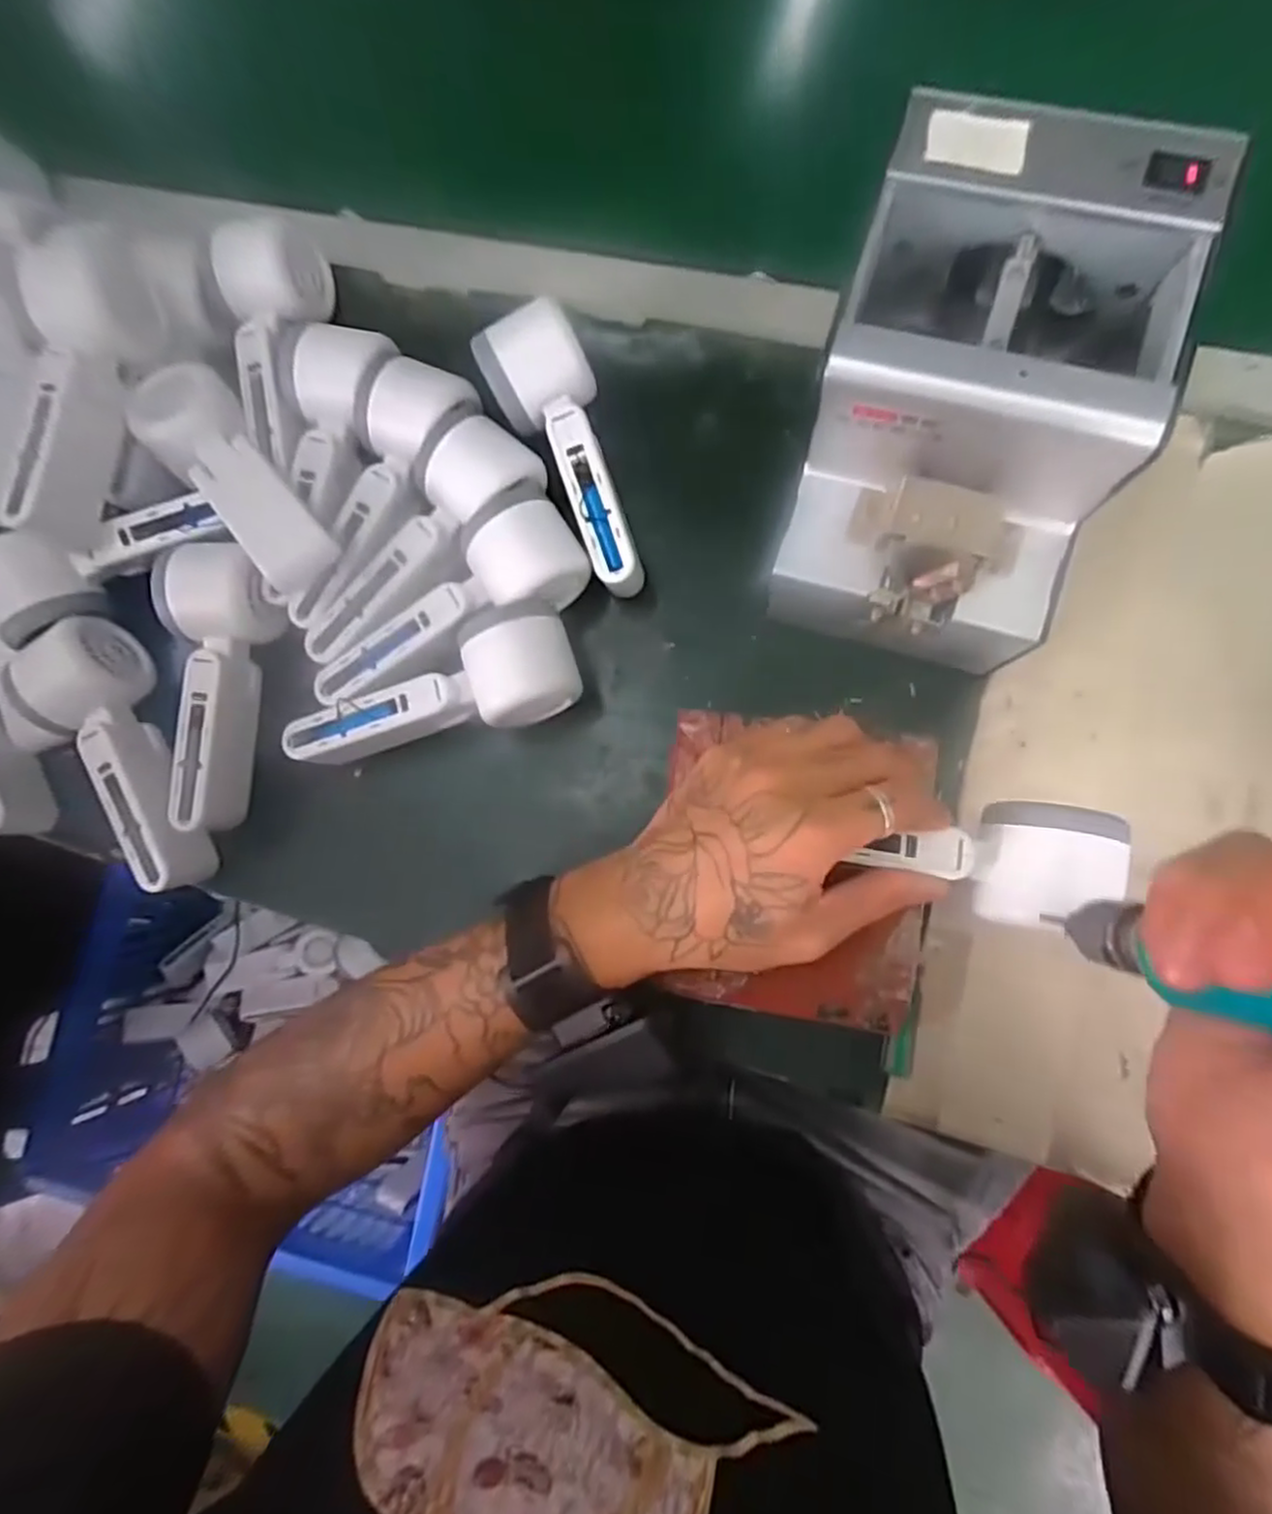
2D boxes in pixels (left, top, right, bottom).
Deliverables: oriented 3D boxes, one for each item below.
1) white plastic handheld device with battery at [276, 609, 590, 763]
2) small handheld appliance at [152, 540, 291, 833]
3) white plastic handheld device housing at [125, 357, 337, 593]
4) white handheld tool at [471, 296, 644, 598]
[{"bbox_3d":[-0.112,-0.037,0.400,0.159,0.055,0.057,-13,82,6],"label":"white plastic handheld device with battery"},{"bbox_3d":[-0.239,-0.039,0.408,0.061,0.045,0.162,5,96,8],"label":"small handheld appliance"},{"bbox_3d":[-0.214,-0.153,0.390,0.050,0.033,0.143,-45,80,1],"label":"white plastic handheld device housing"},{"bbox_3d":[-0.031,-0.167,0.402,0.052,0.061,0.147,-25,81,4],"label":"white handheld tool"}]

